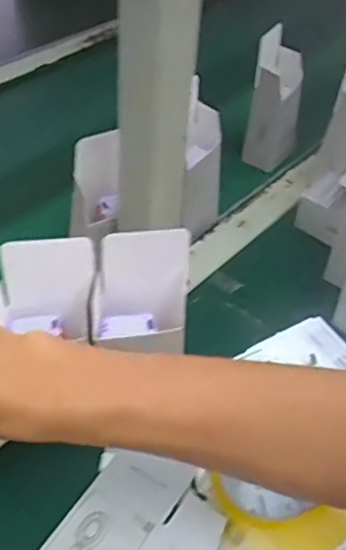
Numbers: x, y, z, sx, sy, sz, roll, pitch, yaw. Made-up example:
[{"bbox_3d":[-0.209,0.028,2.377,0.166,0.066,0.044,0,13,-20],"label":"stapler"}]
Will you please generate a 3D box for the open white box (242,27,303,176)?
[{"bbox_3d":[0.127,-0.212,0.771,0.064,0.149,0.078,11,44,4],"label":"open white box"}]

